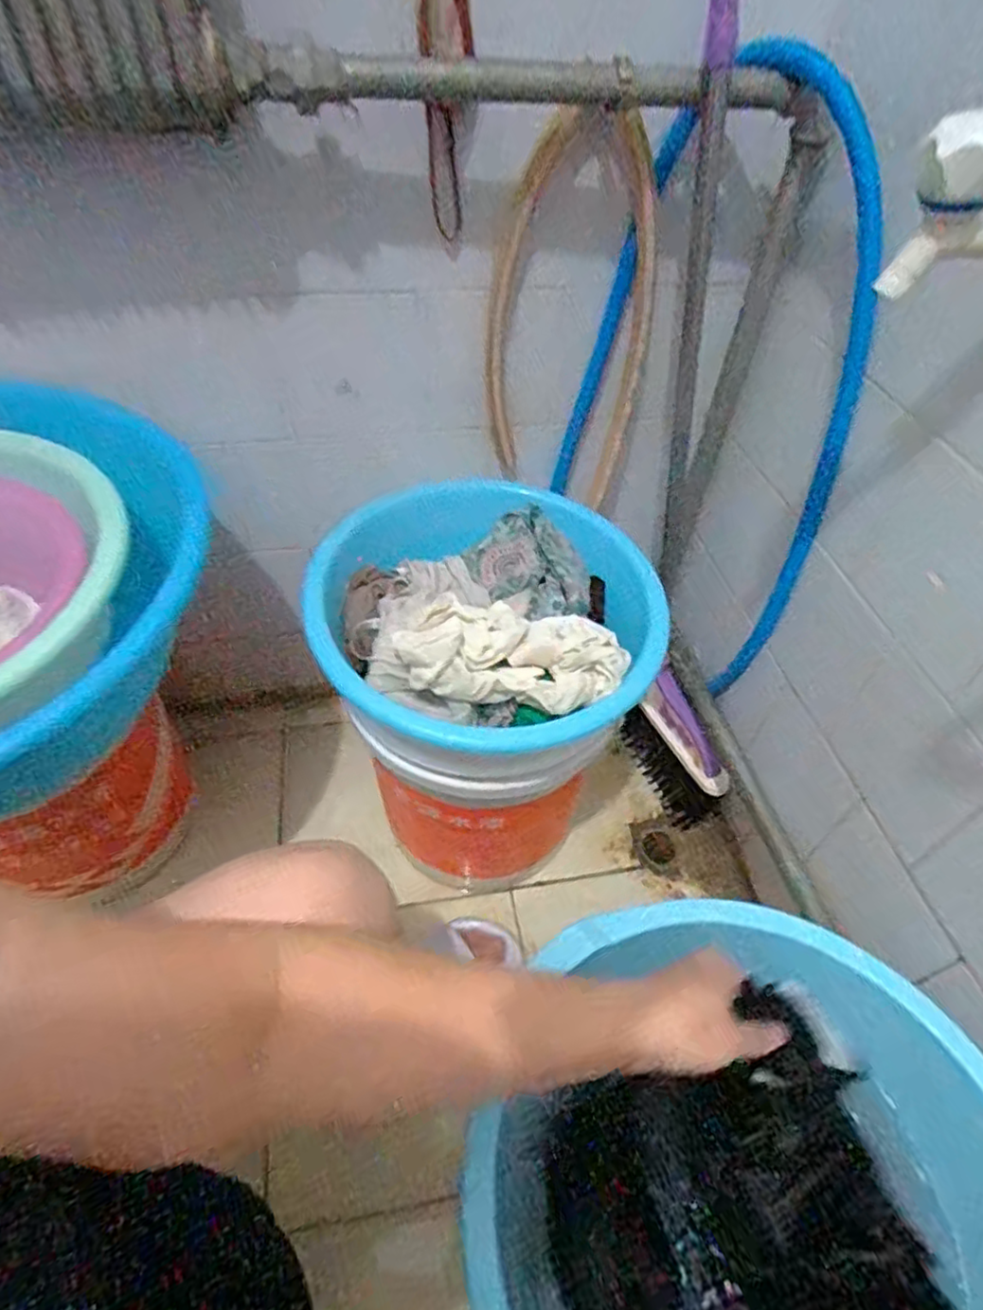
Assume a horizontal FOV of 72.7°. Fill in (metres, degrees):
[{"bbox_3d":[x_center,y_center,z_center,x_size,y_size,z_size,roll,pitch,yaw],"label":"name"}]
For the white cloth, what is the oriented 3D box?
[{"bbox_3d":[0.006,-0.007,0.591,0.224,0.059,0.106,6,48,3],"label":"white cloth"}]

